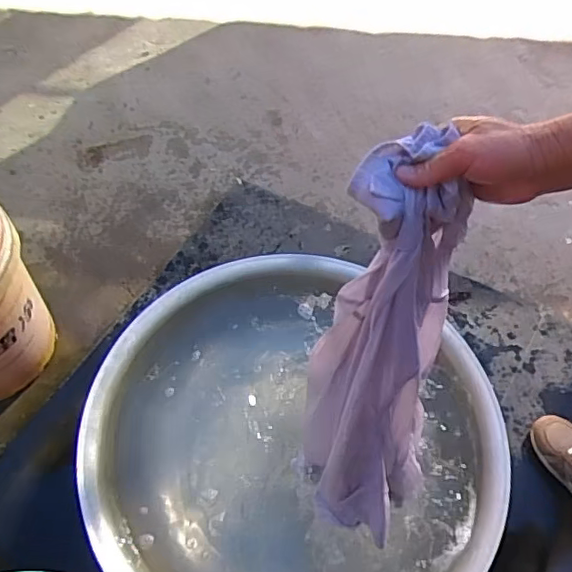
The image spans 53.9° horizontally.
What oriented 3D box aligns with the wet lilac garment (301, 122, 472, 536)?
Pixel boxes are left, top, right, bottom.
[{"bbox_3d":[0.110,0.085,0.634,0.133,0.578,0.151,-9,43,-8],"label":"wet lilac garment"}]

